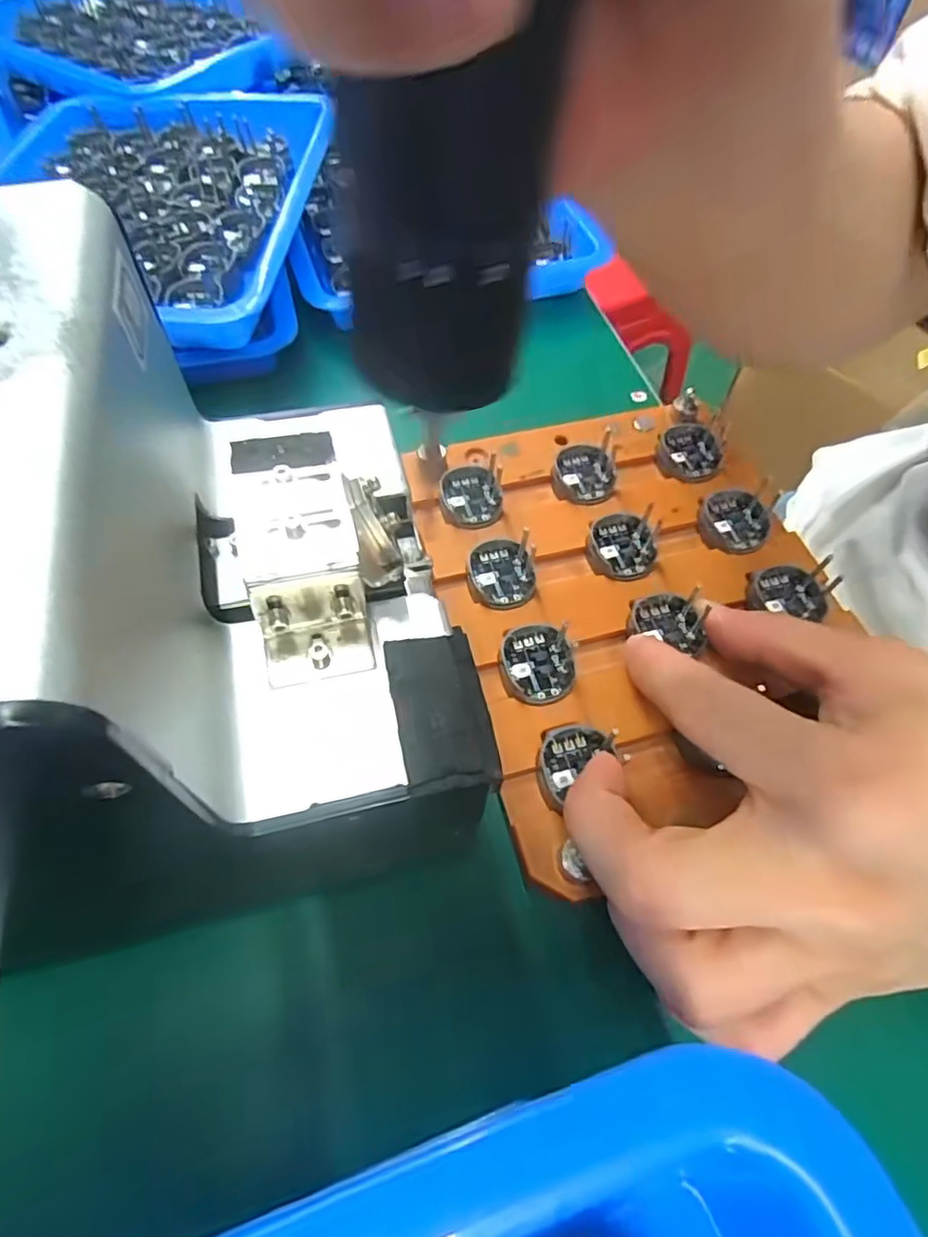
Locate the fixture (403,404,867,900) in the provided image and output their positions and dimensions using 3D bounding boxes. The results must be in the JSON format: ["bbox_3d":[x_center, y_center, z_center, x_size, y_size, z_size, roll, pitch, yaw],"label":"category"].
[{"bbox_3d":[0.065,-0.012,0.240,0.141,0.016,0.178,-13,58,-10],"label":"fixture"}]

